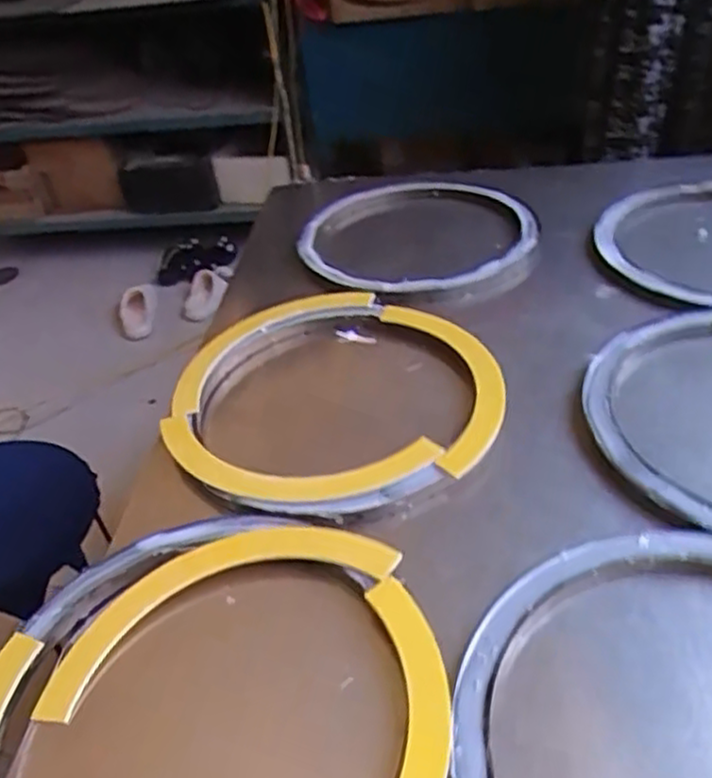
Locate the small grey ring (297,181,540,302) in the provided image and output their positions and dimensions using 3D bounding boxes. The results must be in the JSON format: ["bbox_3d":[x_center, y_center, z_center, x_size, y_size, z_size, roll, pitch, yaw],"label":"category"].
[{"bbox_3d":[0.090,-0.220,1.049,0.322,0.023,0.354,-5,38,4],"label":"small grey ring"}]

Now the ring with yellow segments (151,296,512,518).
[{"bbox_3d":[-0.026,0.003,0.774,0.335,0.023,0.342,-5,38,4],"label":"ring with yellow segments"}]

